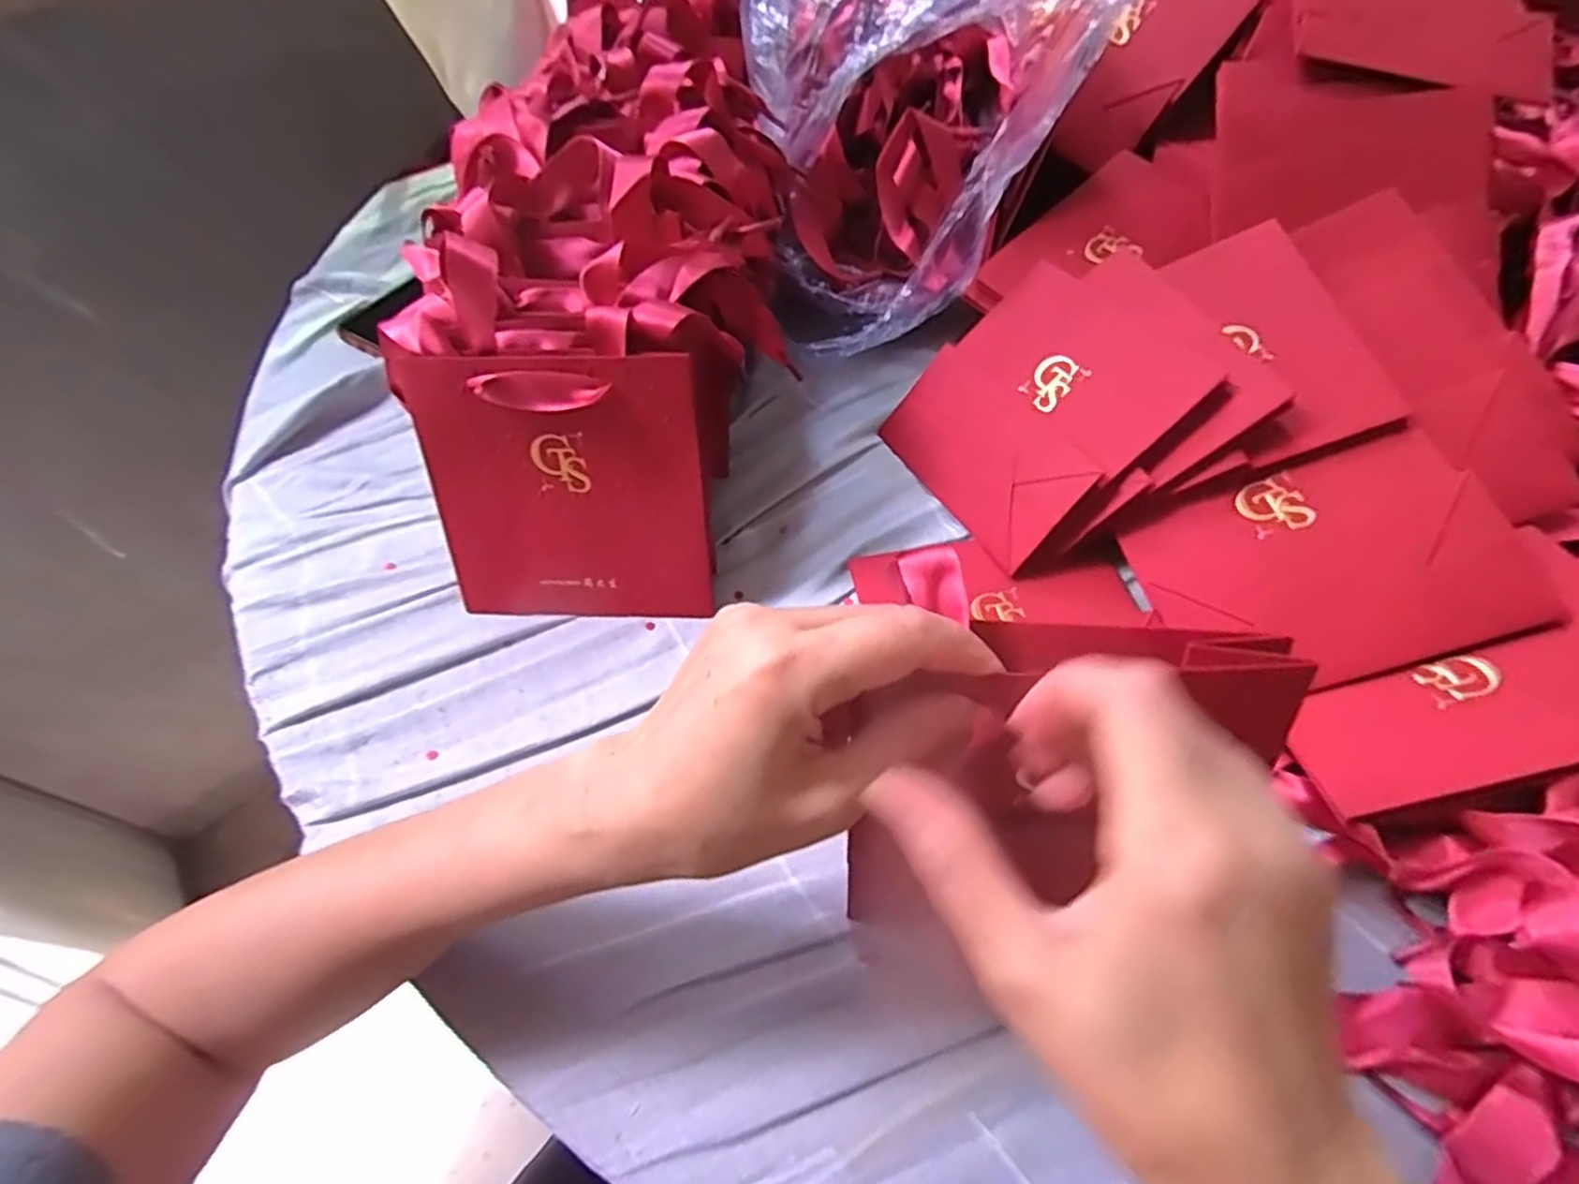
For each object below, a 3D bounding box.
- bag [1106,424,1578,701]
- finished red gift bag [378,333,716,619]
[{"bbox_3d":[0.246,-0.011,0.330,0.140,0.010,0.102,-22,63,18],"label":"bag"},{"bbox_3d":[-0.113,-0.048,0.359,0.143,0.137,0.011,2,32,6],"label":"finished red gift bag"}]

